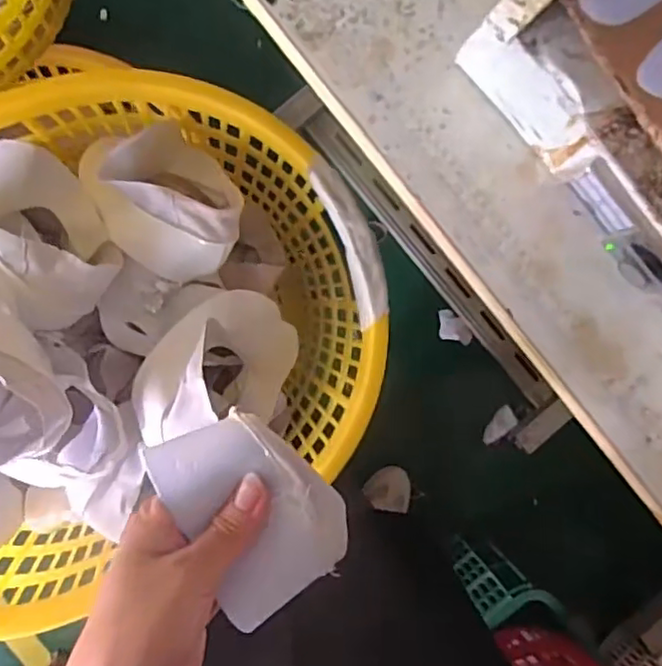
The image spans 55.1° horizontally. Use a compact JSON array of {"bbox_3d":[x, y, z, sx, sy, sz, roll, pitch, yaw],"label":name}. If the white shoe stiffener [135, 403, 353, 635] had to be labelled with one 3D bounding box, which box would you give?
[{"bbox_3d":[-0.037,0.087,0.318,0.069,0.031,0.100,-31,96,4],"label":"white shoe stiffener"}]

